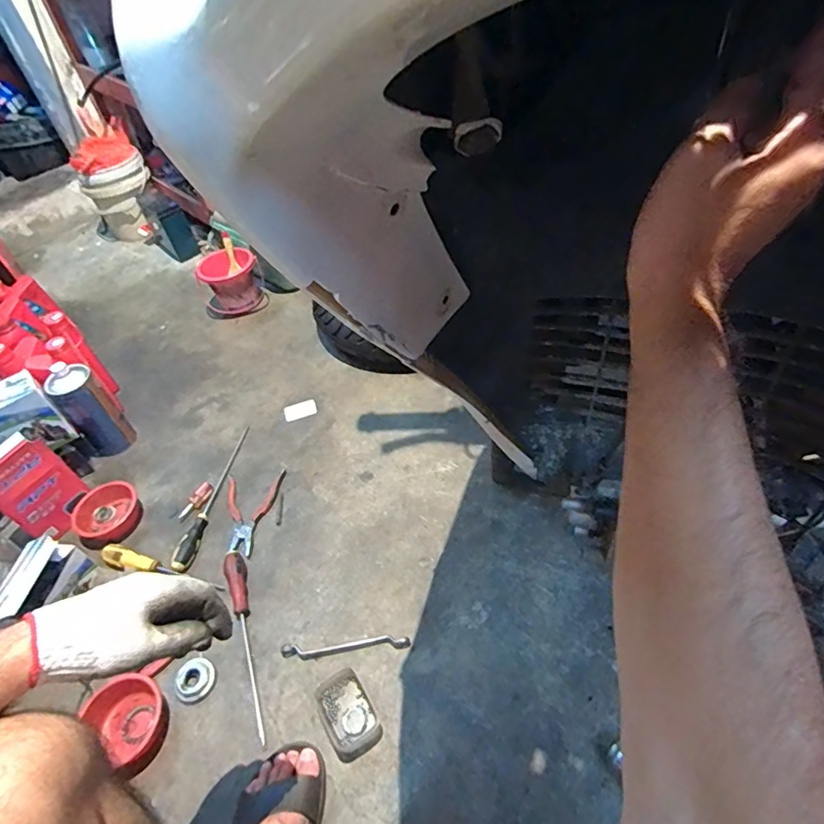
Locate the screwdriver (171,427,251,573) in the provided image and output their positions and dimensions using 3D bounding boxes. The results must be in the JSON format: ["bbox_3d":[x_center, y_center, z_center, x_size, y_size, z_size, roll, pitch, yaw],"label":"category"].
[{"bbox_3d":[-0.389,0.154,1.044,0.032,0.026,0.341,1,48,11],"label":"screwdriver"}]

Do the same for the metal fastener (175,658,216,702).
[{"bbox_3d":[-0.333,0.406,0.803,0.058,0.025,0.054,-34,51,-20],"label":"metal fastener"}]

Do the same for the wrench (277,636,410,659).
[{"bbox_3d":[-0.104,0.362,0.812,0.200,0.011,0.023,-4,46,3],"label":"wrench"}]

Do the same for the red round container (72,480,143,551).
[{"bbox_3d":[-0.585,0.197,1.019,0.123,0.034,0.119,-5,47,5],"label":"red round container"}]

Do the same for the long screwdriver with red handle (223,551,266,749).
[{"bbox_3d":[-0.266,0.356,0.831,0.035,0.027,0.305,-18,47,-7],"label":"long screwdriver with red handle"}]

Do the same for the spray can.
[{"bbox_3d":[-0.664,-0.001,1.096,0.070,0.203,0.074,-5,47,5],"label":"spray can"}]

